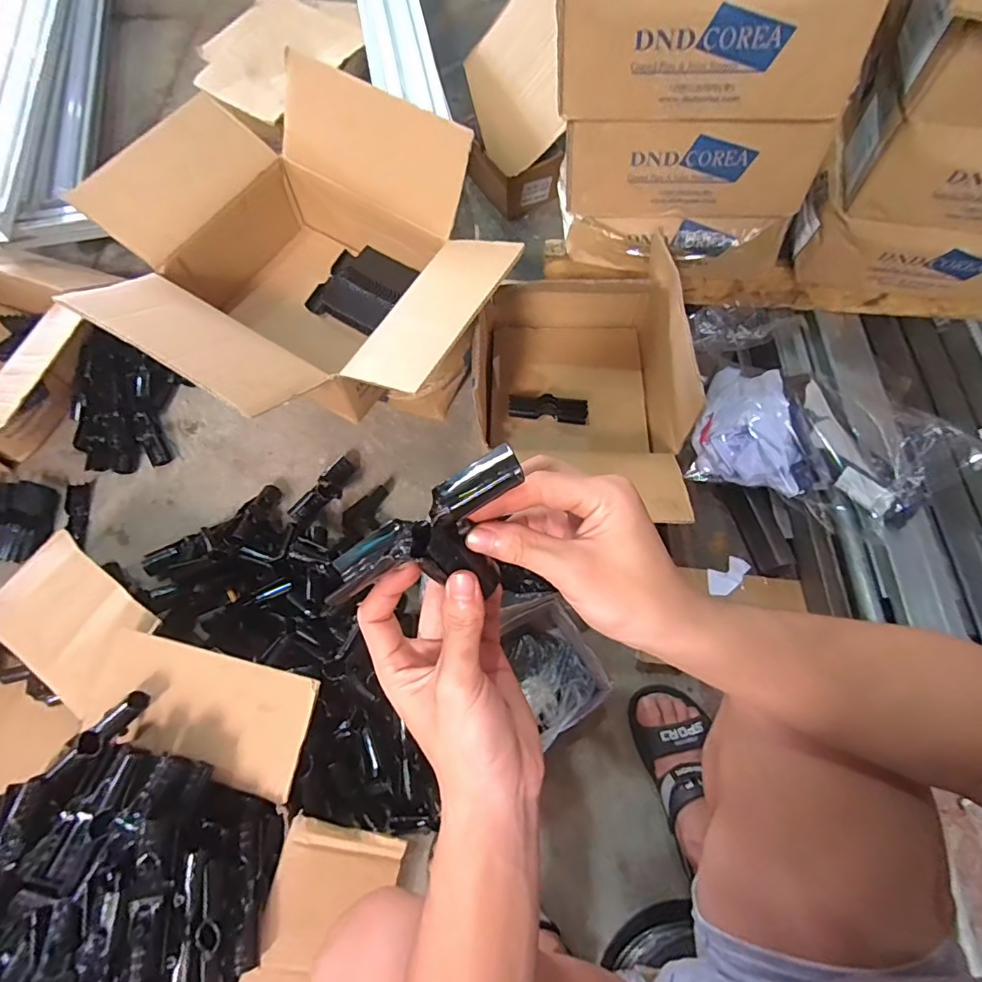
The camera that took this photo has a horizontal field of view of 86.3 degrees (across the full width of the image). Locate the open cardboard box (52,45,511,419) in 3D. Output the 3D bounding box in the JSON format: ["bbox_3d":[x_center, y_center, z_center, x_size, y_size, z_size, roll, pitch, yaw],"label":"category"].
[{"bbox_3d":[-0.266,-0.294,0.741,0.524,0.254,0.444,31,71,13],"label":"open cardboard box"}]

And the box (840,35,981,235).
[{"bbox_3d":[0.648,-0.427,0.660,0.353,0.127,0.177,13,68,6],"label":"box"}]

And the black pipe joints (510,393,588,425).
[{"bbox_3d":[0.097,-0.141,0.882,0.131,0.027,0.038,8,67,4],"label":"black pipe joints"}]

